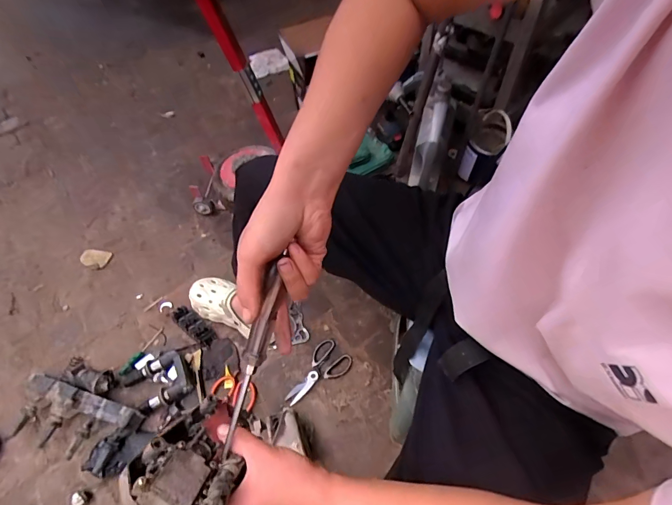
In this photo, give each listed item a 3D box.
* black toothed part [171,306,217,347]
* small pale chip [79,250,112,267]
[{"bbox_3d":[-0.375,0.191,0.950,0.136,0.041,0.050,30,62,23],"label":"black toothed part"},{"bbox_3d":[-0.718,0.017,1.080,0.094,0.011,0.050,9,72,5],"label":"small pale chip"}]

